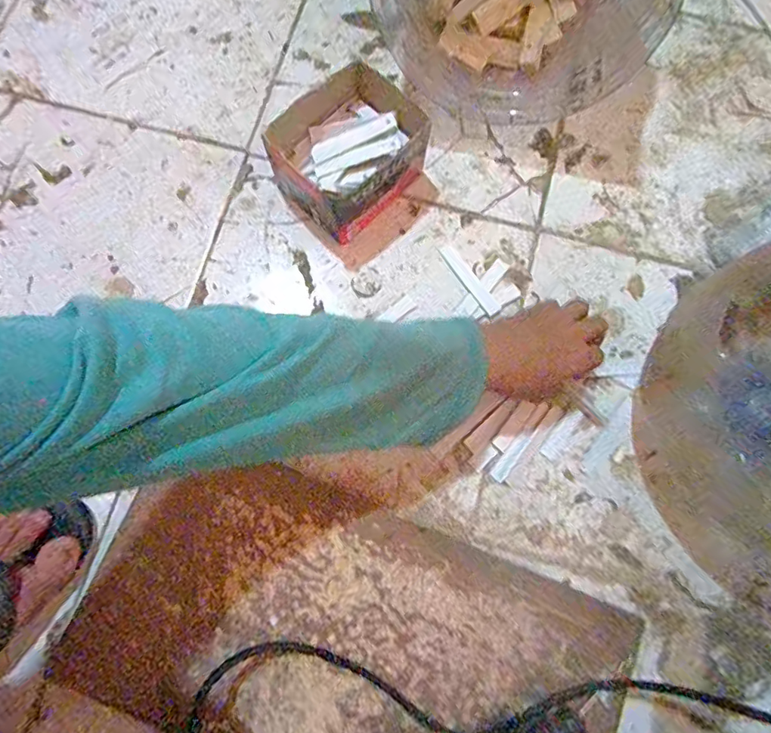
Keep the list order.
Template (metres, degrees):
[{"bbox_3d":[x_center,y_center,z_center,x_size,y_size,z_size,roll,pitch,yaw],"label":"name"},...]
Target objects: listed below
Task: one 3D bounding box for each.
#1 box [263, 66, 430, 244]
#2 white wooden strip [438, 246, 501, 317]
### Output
[{"bbox_3d":[-0.037,-0.198,0.465,0.136,0.075,0.114,-41,82,-10],"label":"box"},{"bbox_3d":[0.080,-0.083,0.480,0.015,0.004,0.079,-34,81,-9],"label":"white wooden strip"}]

